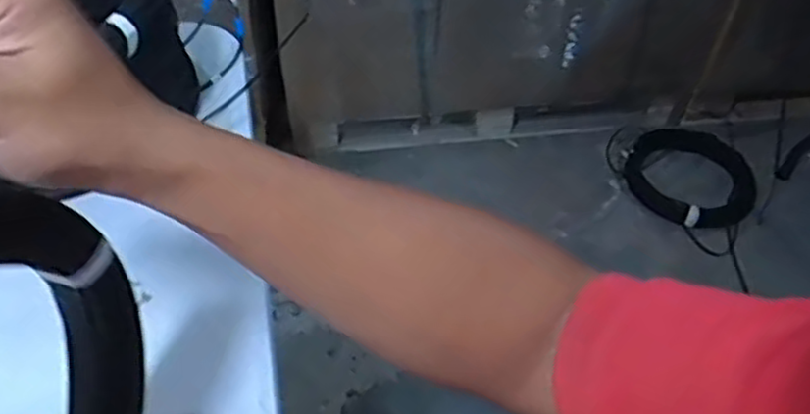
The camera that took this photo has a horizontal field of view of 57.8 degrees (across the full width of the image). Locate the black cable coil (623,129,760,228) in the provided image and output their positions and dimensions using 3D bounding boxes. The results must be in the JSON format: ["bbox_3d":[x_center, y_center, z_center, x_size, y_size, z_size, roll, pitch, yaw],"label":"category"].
[{"bbox_3d":[0.688,-0.080,1.758,0.299,0.065,0.303,-4,46,-8],"label":"black cable coil"}]

